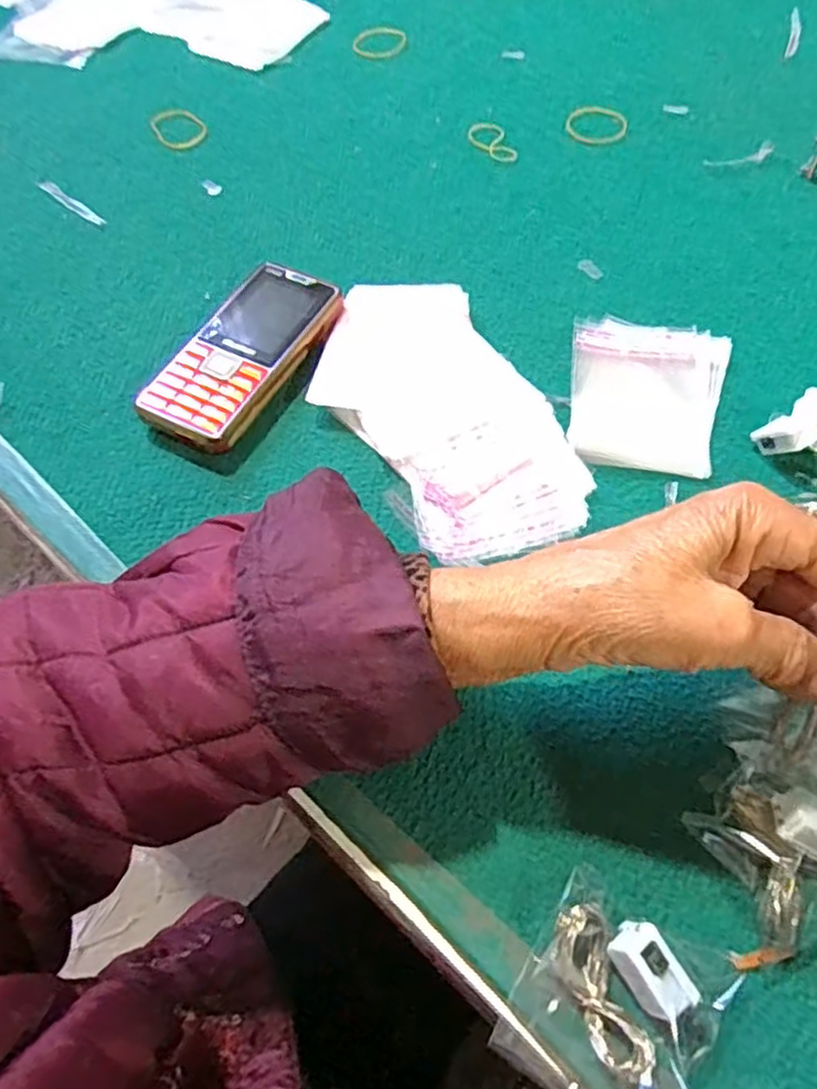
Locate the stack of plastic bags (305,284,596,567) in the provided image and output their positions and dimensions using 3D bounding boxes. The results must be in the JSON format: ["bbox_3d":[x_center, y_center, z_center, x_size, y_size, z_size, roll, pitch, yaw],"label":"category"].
[{"bbox_3d":[0.015,-0.072,0.366,0.101,0.011,0.187,-22,63,-10],"label":"stack of plastic bags"}]

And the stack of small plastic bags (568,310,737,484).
[{"bbox_3d":[0.128,-0.081,0.369,0.079,0.008,0.096,9,62,7],"label":"stack of small plastic bags"}]

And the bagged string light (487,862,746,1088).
[{"bbox_3d":[0.072,0.155,0.229,0.065,0.022,0.065,27,65,15],"label":"bagged string light"}]

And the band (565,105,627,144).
[{"bbox_3d":[0.135,-0.301,0.496,0.043,0.004,0.042,-1,68,3],"label":"band"}]

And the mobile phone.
[{"bbox_3d":[-0.090,-0.105,0.382,0.057,0.020,0.126,27,65,16],"label":"mobile phone"}]

